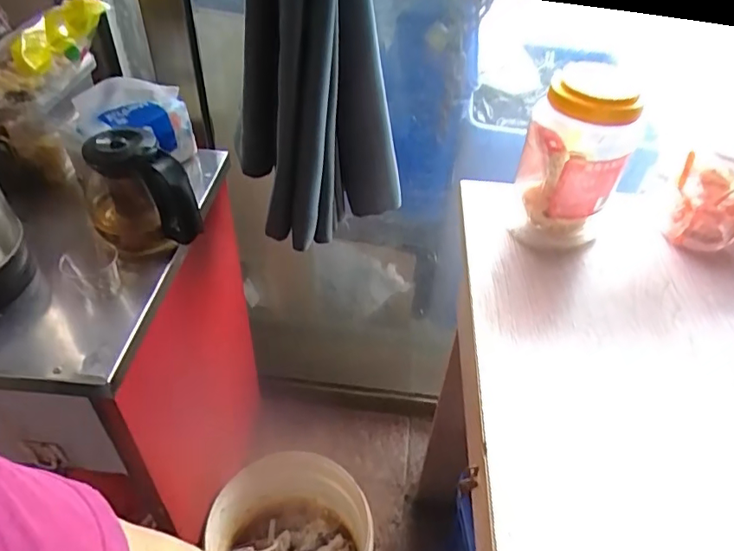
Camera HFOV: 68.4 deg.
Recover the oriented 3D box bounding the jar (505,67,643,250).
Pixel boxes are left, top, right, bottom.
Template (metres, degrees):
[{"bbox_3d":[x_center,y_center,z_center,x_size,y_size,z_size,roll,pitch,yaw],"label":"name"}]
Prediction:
[{"bbox_3d":[0.206,-0.114,0.541,0.098,0.173,0.082,17,45,14],"label":"jar"}]

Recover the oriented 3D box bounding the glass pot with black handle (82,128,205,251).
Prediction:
[{"bbox_3d":[-0.267,-0.100,0.633,0.107,0.110,0.111,-19,47,-22],"label":"glass pot with black handle"}]

